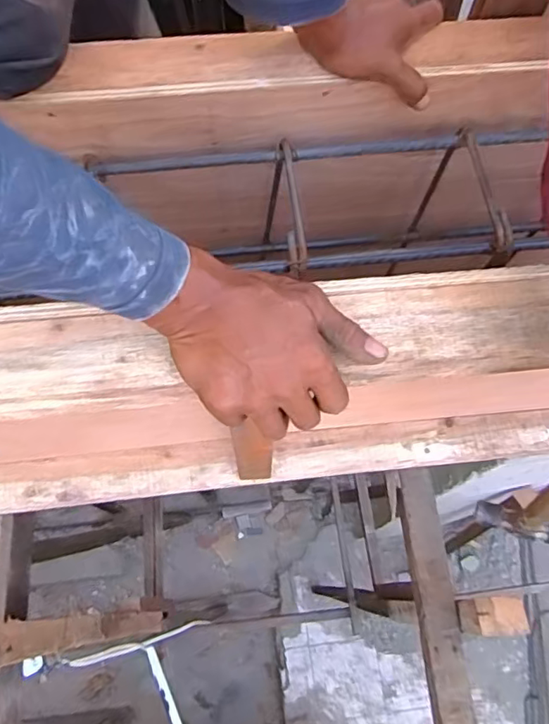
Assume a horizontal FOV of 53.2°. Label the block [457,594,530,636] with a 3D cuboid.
[{"bbox_3d":[0.257,0.305,0.661,0.069,0.071,0.043,-5,67,-2],"label":"block"}]

